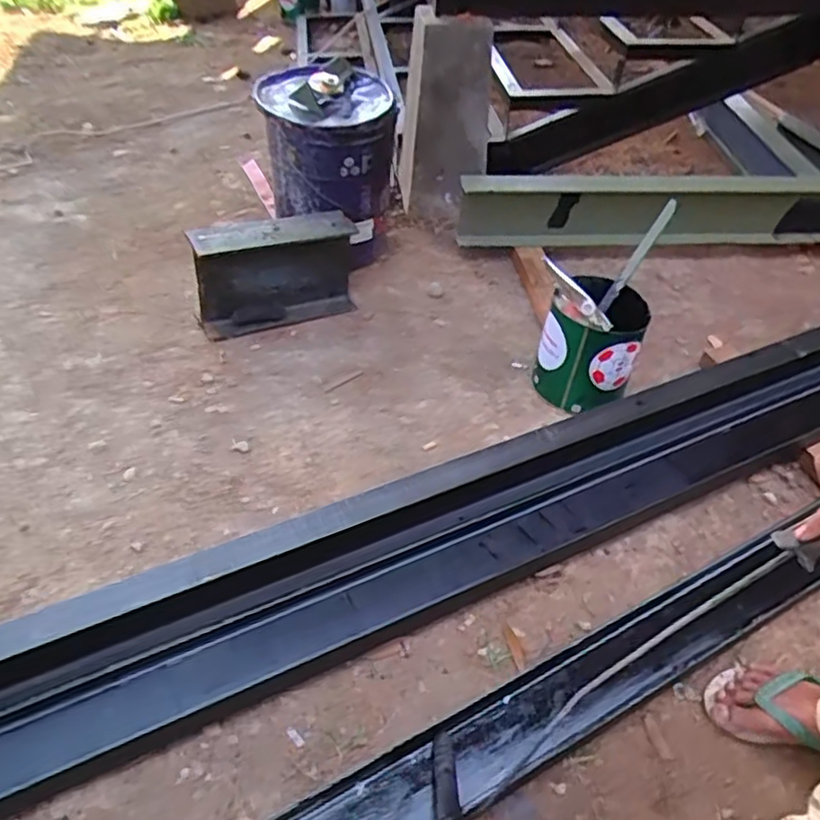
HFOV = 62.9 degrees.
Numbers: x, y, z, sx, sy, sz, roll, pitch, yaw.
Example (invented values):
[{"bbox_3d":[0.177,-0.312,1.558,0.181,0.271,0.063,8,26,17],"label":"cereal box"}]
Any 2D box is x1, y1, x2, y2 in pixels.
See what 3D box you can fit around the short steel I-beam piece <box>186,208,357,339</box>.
[{"bbox_3d":[-0.272,-0.297,1.411,0.347,0.210,0.095,-22,50,-24],"label":"short steel I-beam piece"}]

